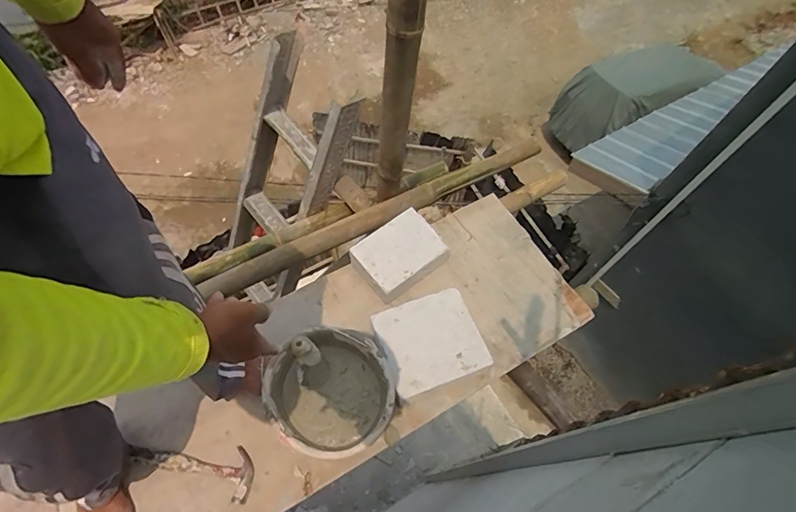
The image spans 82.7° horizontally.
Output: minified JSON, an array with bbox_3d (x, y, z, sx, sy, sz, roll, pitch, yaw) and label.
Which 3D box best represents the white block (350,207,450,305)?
[{"bbox_3d":[0.000,-0.002,1.118,0.207,0.080,0.163,-31,69,-18],"label":"white block"}]

